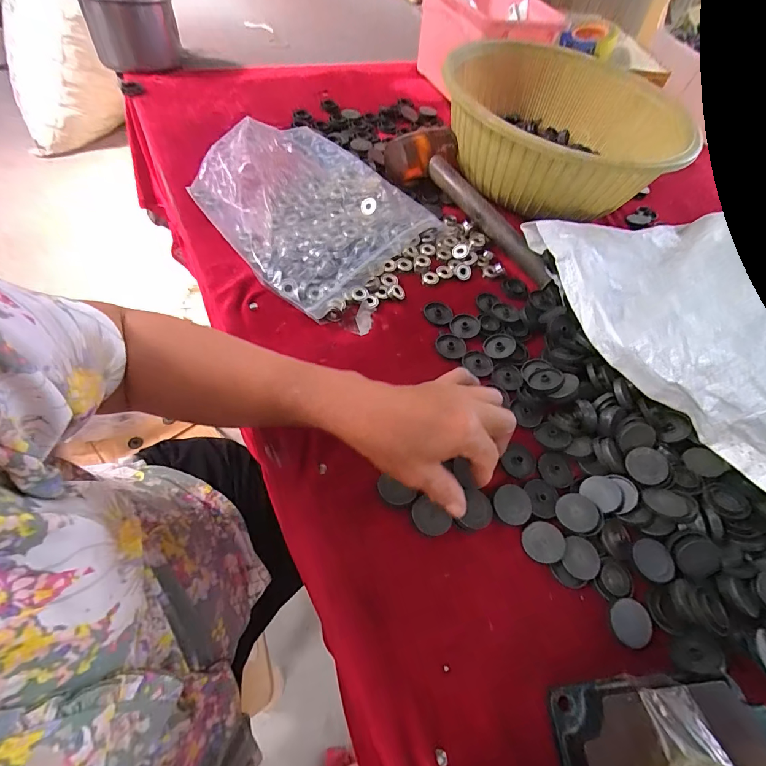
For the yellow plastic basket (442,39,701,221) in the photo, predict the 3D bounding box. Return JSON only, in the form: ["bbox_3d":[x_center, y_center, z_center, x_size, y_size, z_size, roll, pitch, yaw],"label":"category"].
[{"bbox_3d":[0.250,-0.380,0.570,0.313,0.110,0.305,15,56,-1],"label":"yellow plastic basket"}]

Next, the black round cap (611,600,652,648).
[{"bbox_3d":[0.190,0.183,0.294,0.029,0.004,0.033,27,57,8],"label":"black round cap"}]

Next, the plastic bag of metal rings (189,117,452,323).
[{"bbox_3d":[-0.084,-0.229,0.493,0.238,0.062,0.284,-33,69,-27],"label":"plastic bag of metal rings"}]

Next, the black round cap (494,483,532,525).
[{"bbox_3d":[0.110,0.104,0.329,0.032,0.010,0.031,2,62,-3],"label":"black round cap"}]

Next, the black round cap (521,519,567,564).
[{"bbox_3d":[0.133,0.131,0.318,0.033,0.006,0.031,5,57,-7],"label":"black round cap"}]

